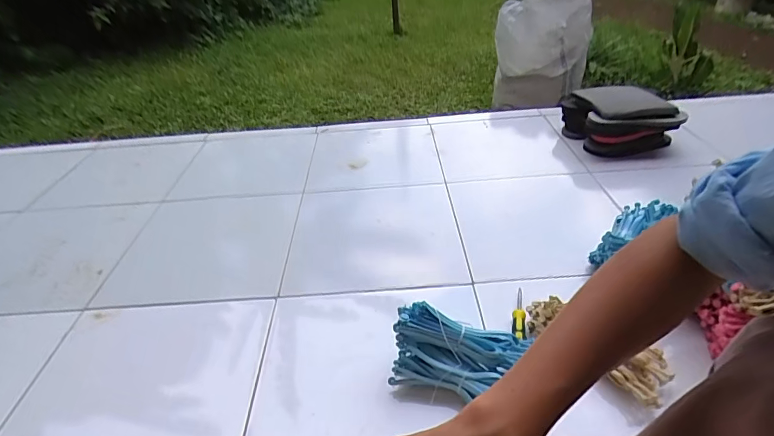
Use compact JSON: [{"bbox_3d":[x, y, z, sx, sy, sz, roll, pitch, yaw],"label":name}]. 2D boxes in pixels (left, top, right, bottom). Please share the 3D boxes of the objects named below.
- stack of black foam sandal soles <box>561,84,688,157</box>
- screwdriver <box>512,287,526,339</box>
[{"bbox_3d":[0.693,-0.295,1.273,0.258,0.168,0.197,-4,36,1],"label":"stack of black foam sandal soles"},{"bbox_3d":[0.242,0.178,0.792,0.024,0.027,0.154,6,22,15],"label":"screwdriver"}]

